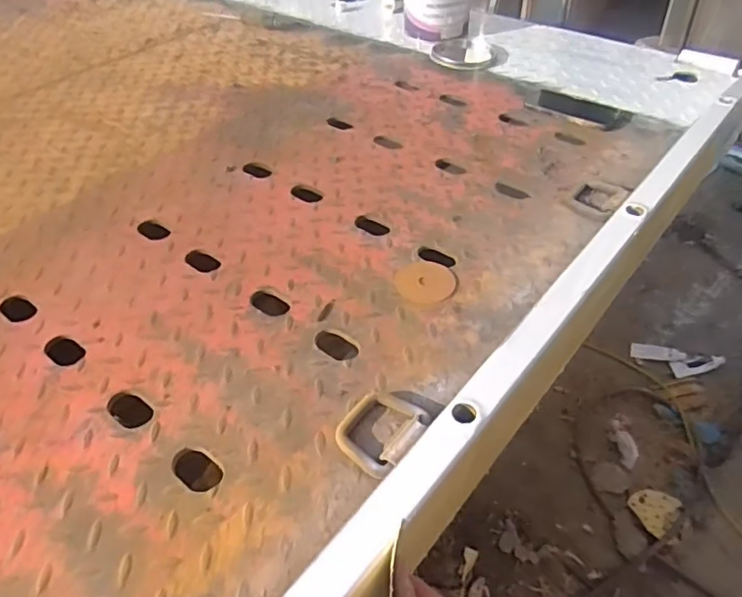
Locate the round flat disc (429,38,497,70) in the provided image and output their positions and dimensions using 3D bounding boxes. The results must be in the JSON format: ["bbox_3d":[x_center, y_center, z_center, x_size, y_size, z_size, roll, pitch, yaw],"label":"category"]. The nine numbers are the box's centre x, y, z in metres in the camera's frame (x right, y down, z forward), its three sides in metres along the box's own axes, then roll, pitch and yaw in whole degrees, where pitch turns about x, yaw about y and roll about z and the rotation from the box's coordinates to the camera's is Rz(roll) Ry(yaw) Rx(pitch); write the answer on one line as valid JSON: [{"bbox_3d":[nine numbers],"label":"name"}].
[{"bbox_3d":[0.198,-0.522,1.236,0.132,0.016,0.140,5,45,8],"label":"round flat disc"}]

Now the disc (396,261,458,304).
[{"bbox_3d":[0.068,-0.021,0.724,0.073,0.004,0.073,-1,44,1],"label":"disc"}]

